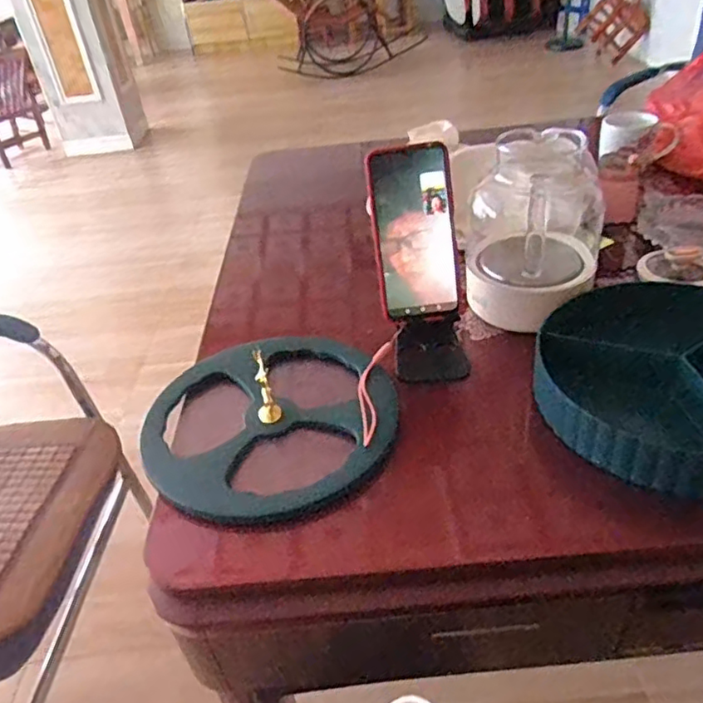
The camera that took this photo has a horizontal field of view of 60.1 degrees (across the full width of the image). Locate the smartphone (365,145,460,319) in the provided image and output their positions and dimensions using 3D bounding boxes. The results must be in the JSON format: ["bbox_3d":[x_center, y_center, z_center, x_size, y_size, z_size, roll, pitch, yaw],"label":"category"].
[{"bbox_3d":[0.061,-0.114,0.584,0.079,0.159,0.009,-7,13,8],"label":"smartphone"}]

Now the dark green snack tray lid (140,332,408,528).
[{"bbox_3d":[-0.077,0.054,0.574,0.240,0.082,0.214,-19,39,-16],"label":"dark green snack tray lid"}]

